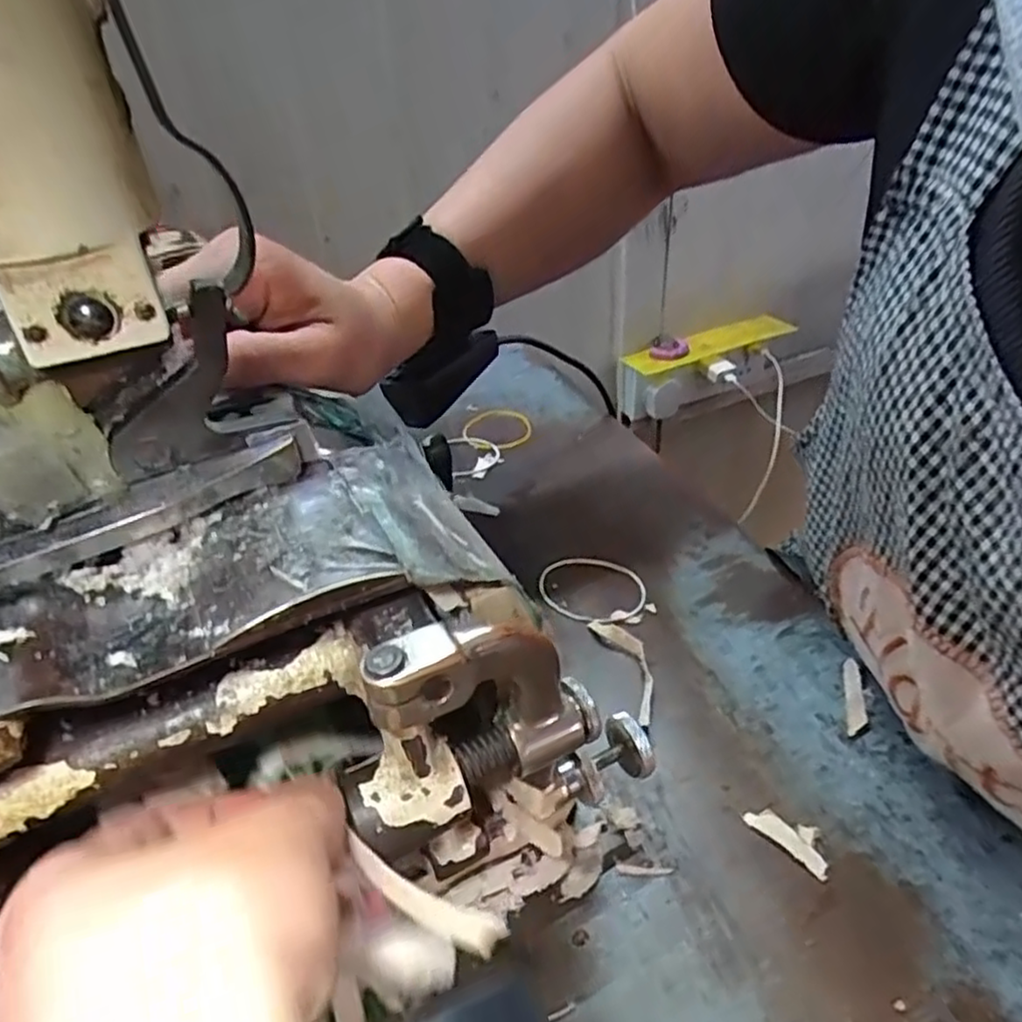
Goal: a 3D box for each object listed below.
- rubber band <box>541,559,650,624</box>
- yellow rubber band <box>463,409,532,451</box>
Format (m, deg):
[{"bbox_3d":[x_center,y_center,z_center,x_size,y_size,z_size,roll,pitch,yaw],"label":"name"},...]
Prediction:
[{"bbox_3d":[0.044,0.041,0.381,0.053,0.004,0.055,-2,35,2],"label":"rubber band"},{"bbox_3d":[-0.010,-0.063,0.539,0.053,0.005,0.061,-8,35,-7],"label":"yellow rubber band"}]

